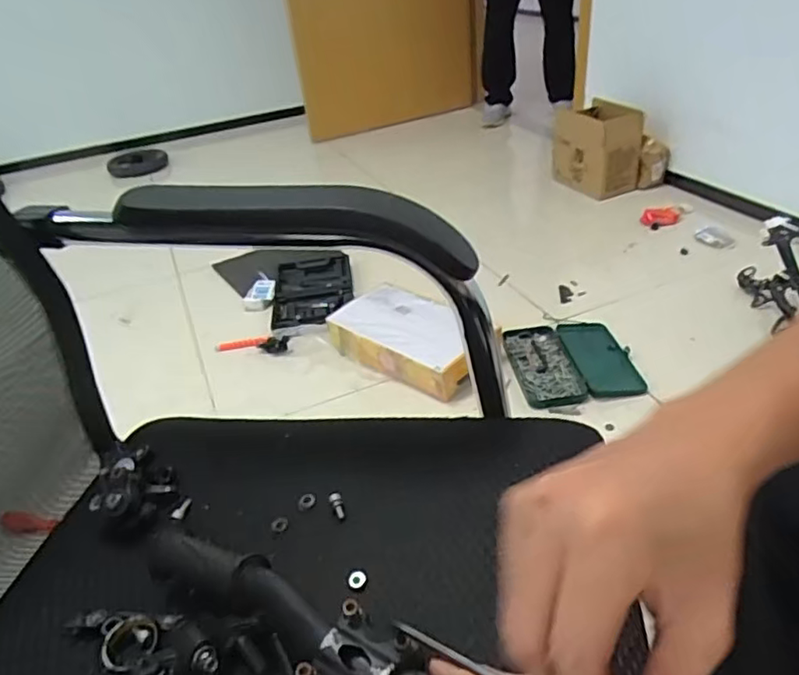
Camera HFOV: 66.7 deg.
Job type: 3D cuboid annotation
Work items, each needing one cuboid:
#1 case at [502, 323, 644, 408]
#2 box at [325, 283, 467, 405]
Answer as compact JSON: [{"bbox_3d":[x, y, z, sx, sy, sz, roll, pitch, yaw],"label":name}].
[{"bbox_3d":[0.362,0.041,1.292,0.247,0.023,0.268,-8,35,-3],"label":"case"},{"bbox_3d":[0.022,0.000,1.342,0.353,0.087,0.206,21,43,33],"label":"box"}]

